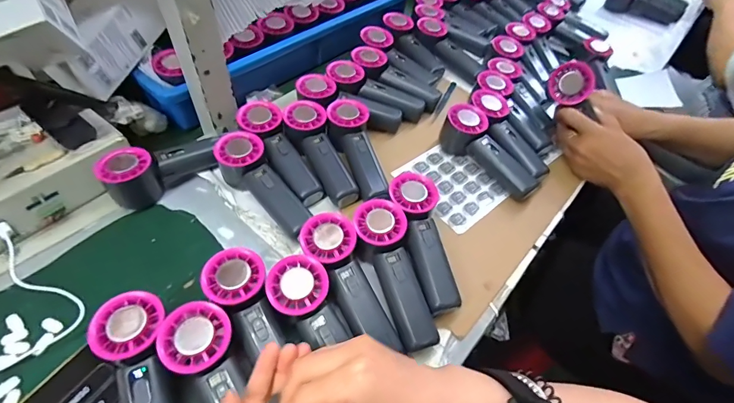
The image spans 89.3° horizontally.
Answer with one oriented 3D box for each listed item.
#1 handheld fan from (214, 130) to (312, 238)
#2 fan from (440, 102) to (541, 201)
[{"bbox_3d":[-0.125,-0.020,0.444,0.057,0.044,0.154,-30,59,-26],"label":"handheld fan"},{"bbox_3d":[0.168,-0.067,0.514,0.057,0.059,0.152,-28,58,-25],"label":"fan"}]

